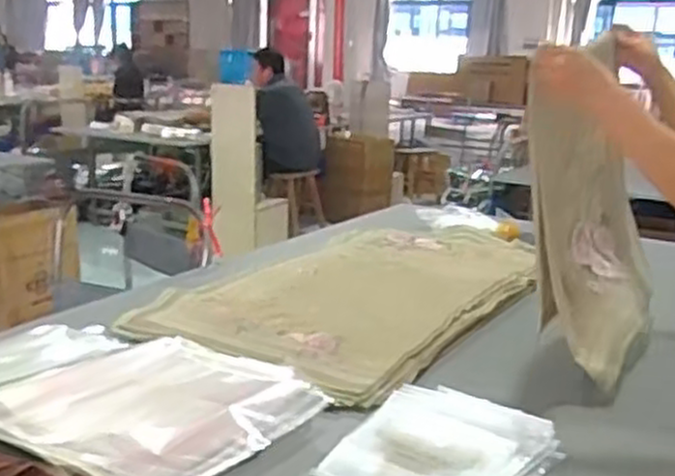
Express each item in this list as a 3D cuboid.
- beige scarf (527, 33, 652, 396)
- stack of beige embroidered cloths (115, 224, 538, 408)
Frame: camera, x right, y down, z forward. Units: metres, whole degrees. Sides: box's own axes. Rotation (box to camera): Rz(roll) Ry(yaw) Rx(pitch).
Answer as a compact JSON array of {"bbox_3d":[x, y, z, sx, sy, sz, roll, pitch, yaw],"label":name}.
[{"bbox_3d":[0.479,-0.068,1.366,0.168,0.480,0.495,9,15,26],"label":"beige scarf"},{"bbox_3d":[0.078,0.108,1.726,0.615,0.053,1.083,11,16,32],"label":"stack of beige embroidered cloths"}]

